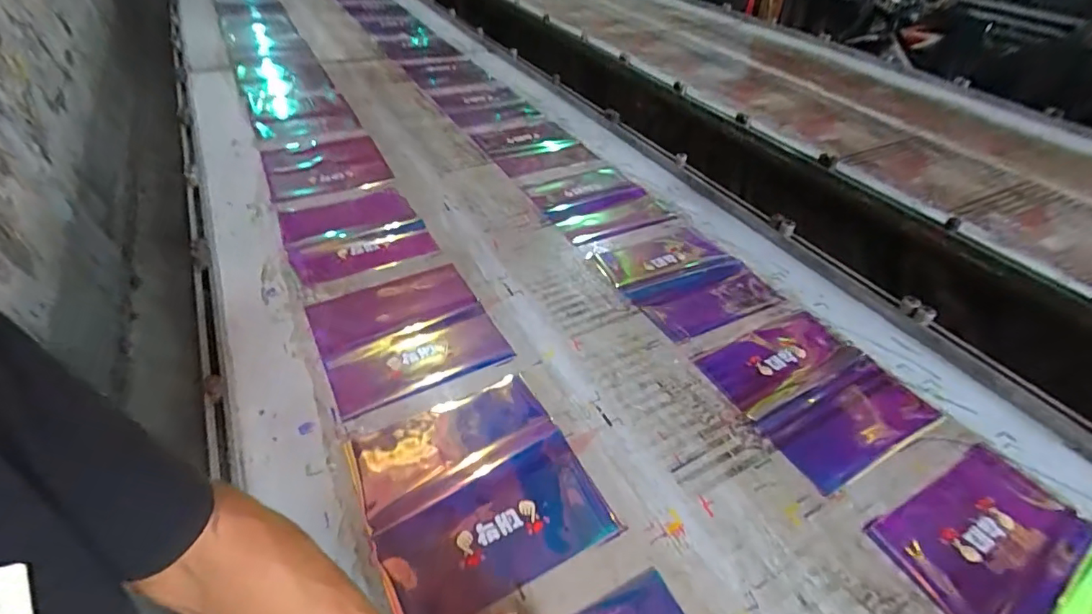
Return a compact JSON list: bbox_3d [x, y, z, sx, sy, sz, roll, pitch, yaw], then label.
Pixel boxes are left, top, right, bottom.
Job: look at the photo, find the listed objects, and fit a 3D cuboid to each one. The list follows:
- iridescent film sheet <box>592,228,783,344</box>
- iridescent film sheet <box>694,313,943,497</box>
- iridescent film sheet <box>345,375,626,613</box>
[{"bbox_3d":[0.297,-0.067,1.081,0.291,0.016,0.298,-19,46,-23],"label":"iridescent film sheet"},{"bbox_3d":[0.461,0.139,0.865,0.306,0.013,0.291,-20,47,-24],"label":"iridescent film sheet"},{"bbox_3d":[-0.099,0.254,0.714,0.291,0.012,0.303,-19,46,-24],"label":"iridescent film sheet"}]

